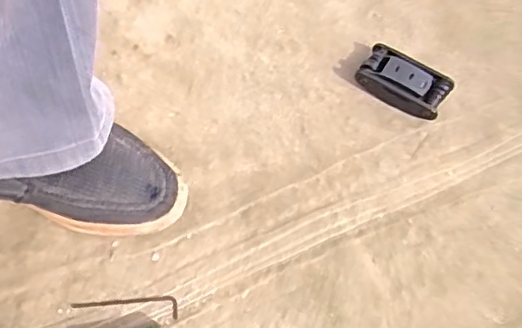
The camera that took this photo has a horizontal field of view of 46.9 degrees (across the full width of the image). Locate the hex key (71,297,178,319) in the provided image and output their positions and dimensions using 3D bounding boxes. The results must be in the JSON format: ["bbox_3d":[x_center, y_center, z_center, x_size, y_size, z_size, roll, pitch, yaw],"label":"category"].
[{"bbox_3d":[-0.119,0.124,0.527,0.093,0.004,0.017,1,67,4],"label":"hex key"}]

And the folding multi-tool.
[{"bbox_3d":[0.138,-0.079,0.584,0.084,0.031,0.044,34,73,16],"label":"folding multi-tool"}]

